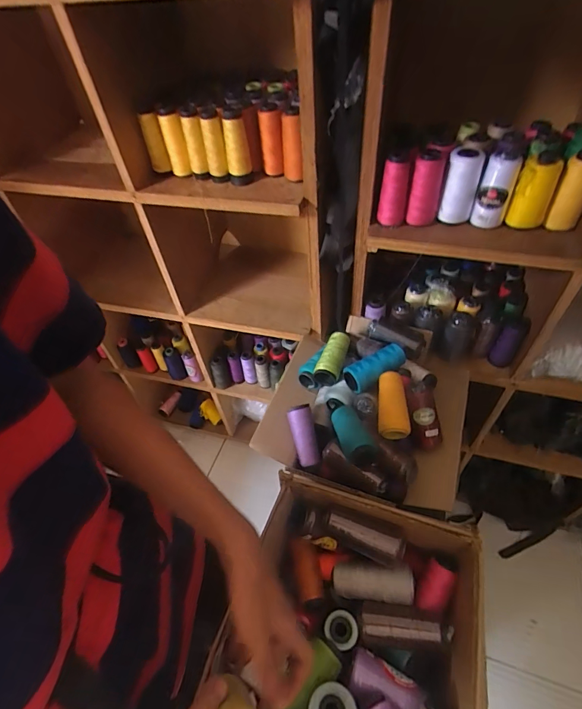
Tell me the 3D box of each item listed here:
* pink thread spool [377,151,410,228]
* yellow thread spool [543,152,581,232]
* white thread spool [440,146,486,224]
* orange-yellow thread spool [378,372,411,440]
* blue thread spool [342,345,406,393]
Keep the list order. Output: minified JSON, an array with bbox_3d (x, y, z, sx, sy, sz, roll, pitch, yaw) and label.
[{"bbox_3d":[0.162,-0.253,0.610,0.038,0.113,0.047,5,51,10],"label":"pink thread spool"},{"bbox_3d":[0.423,-0.241,0.576,0.044,0.105,0.041,26,57,25],"label":"yellow thread spool"},{"bbox_3d":[0.263,-0.264,0.600,0.056,0.098,0.049,9,52,13],"label":"white thread spool"},{"bbox_3d":[0.174,0.087,0.651,0.050,0.043,0.107,3,50,8],"label":"orange-yellow thread spool"},{"bbox_3d":[0.153,0.025,0.698,0.117,0.042,0.053,-26,52,-16],"label":"blue thread spool"}]

